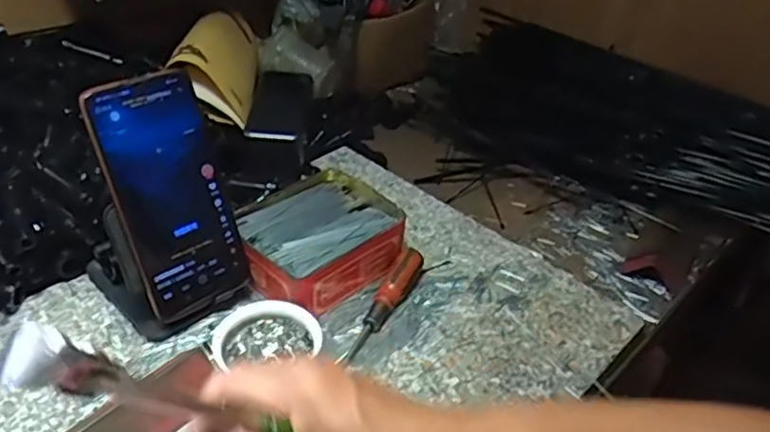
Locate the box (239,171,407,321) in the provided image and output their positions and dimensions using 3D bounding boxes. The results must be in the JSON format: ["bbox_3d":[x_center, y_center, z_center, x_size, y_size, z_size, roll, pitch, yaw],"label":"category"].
[{"bbox_3d":[-0.054,0.021,0.536,0.108,0.047,0.130,33,47,32],"label":"box"}]

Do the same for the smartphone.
[{"bbox_3d":[-0.148,-0.013,0.455,0.075,0.167,0.006,-26,21,-36],"label":"smartphone"}]

